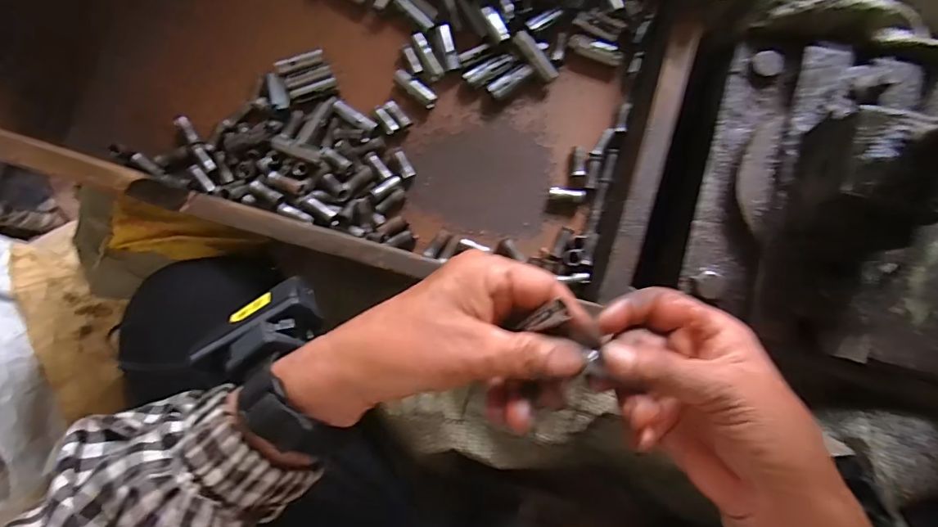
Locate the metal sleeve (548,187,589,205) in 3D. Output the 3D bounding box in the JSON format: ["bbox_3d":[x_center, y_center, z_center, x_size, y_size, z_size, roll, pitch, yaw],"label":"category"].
[{"bbox_3d":[0.077,-0.052,0.362,0.029,0.009,0.012,6,84,6],"label":"metal sleeve"}]

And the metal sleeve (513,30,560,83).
[{"bbox_3d":[0.052,-0.160,0.360,0.011,0.004,0.045,-44,104,-1],"label":"metal sleeve"}]

